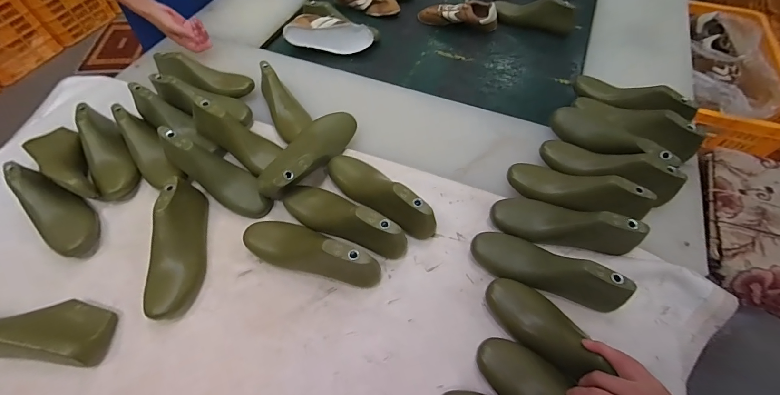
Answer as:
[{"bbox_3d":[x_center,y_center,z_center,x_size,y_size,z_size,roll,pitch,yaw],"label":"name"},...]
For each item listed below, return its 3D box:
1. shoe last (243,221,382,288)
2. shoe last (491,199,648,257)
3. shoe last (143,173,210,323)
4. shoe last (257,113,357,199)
[{"bbox_3d":[-0.129,0.091,0.559,0.235,0.098,0.072,19,60,12],"label":"shoe last"},{"bbox_3d":[0.288,0.046,0.565,0.221,0.077,0.087,28,62,17],"label":"shoe last"},{"bbox_3d":[-0.356,0.080,0.581,0.069,0.079,0.236,-5,70,-1],"label":"shoe last"},{"bbox_3d":[-0.155,-0.093,0.658,0.092,0.071,0.236,30,63,18],"label":"shoe last"}]

